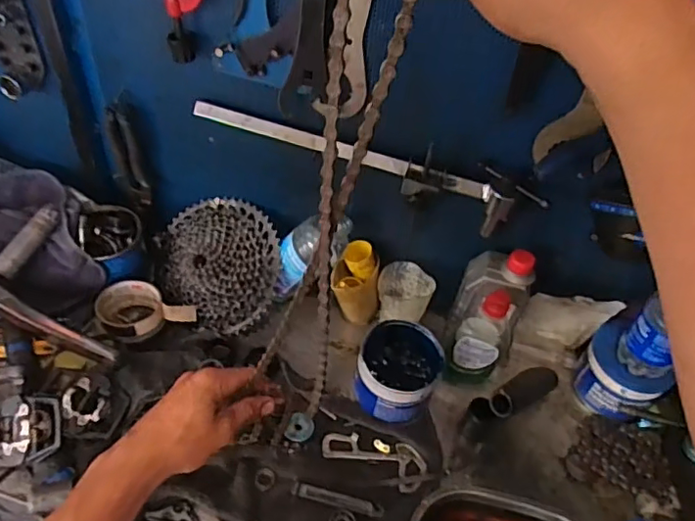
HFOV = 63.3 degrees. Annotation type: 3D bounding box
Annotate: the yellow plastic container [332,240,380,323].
[{"bbox_3d":[0.014,0.032,0.793,0.067,0.103,0.062,7,45,0],"label":"yellow plastic container"}]

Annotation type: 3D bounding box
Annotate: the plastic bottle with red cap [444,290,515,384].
[{"bbox_3d":[0.175,0.095,0.732,0.067,0.158,0.054,23,47,15],"label":"plastic bottle with red cap"}]

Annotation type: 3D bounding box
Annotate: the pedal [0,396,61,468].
[{"bbox_3d":[-0.361,0.186,0.615,0.089,0.022,0.069,-7,85,7],"label":"pedal"}]

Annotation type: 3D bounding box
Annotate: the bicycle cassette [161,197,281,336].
[{"bbox_3d":[-0.184,-0.004,0.777,0.192,0.051,0.173,32,87,16],"label":"bicycle cassette"}]

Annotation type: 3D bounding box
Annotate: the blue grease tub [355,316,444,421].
[{"bbox_3d":[0.065,0.140,0.715,0.094,0.087,0.111,21,47,13],"label":"blue grease tub"}]

